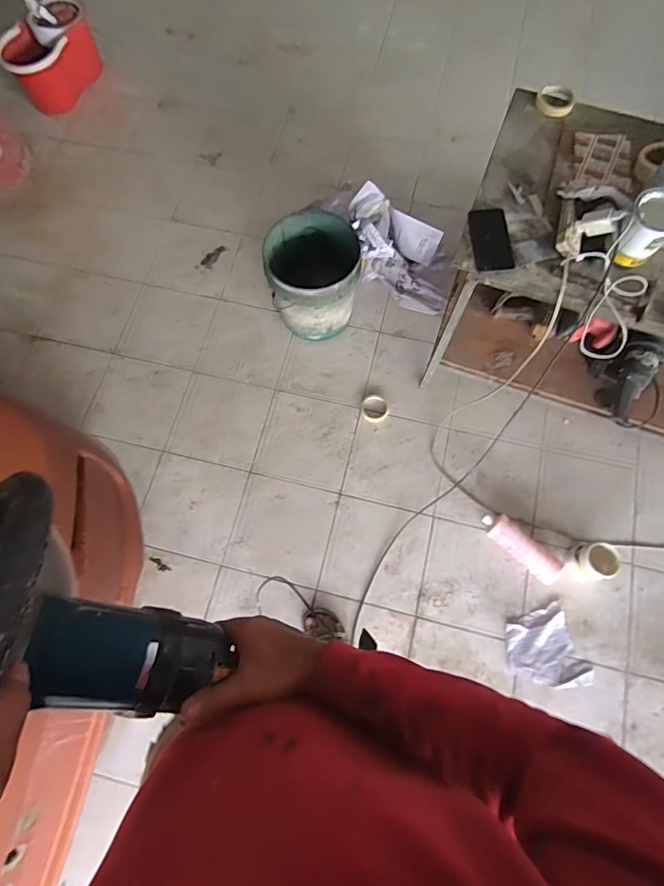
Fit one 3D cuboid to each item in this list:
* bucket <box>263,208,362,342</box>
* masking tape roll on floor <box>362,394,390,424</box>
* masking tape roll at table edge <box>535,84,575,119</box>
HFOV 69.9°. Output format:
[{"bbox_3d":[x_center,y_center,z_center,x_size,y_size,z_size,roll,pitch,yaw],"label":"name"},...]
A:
[{"bbox_3d":[-0.058,-0.545,1.592,0.305,0.306,0.341,7,73,3],"label":"bucket"},{"bbox_3d":[0.145,-0.114,1.574,0.092,0.035,0.095,0,69,-1],"label":"masking tape roll on floor"},{"bbox_3d":[0.573,-0.876,1.218,0.094,0.020,0.099,0,73,0],"label":"masking tape roll at table edge"}]

